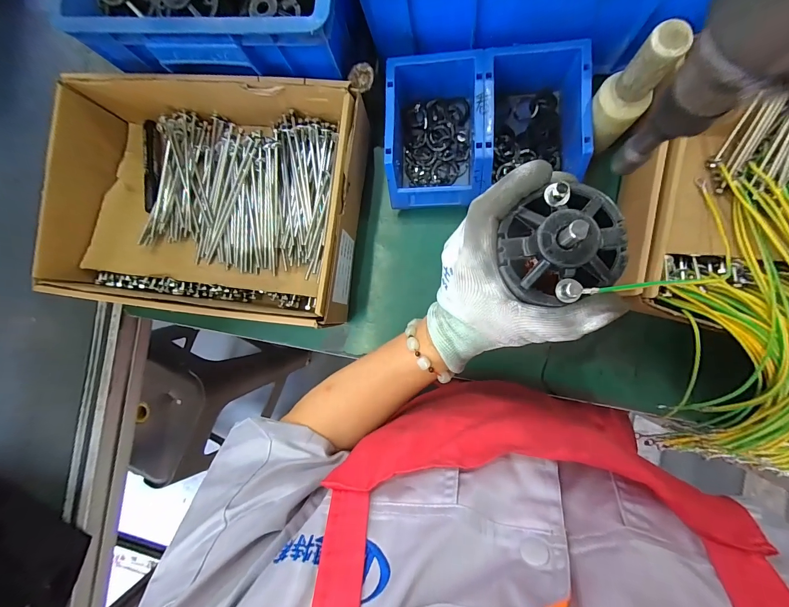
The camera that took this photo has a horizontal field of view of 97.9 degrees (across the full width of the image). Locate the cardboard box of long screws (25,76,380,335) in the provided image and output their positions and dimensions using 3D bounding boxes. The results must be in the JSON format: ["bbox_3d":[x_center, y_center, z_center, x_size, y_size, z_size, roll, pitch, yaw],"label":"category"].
[{"bbox_3d":[-0.232,-0.127,0.427,0.365,0.082,0.255,7,89,9],"label":"cardboard box of long screws"}]

